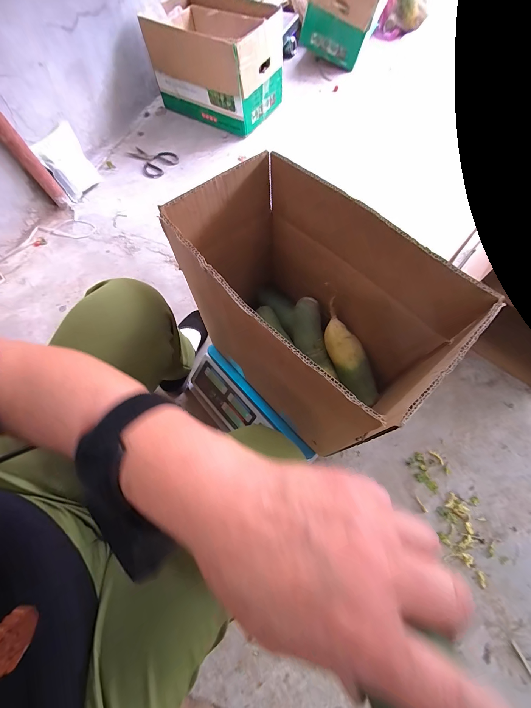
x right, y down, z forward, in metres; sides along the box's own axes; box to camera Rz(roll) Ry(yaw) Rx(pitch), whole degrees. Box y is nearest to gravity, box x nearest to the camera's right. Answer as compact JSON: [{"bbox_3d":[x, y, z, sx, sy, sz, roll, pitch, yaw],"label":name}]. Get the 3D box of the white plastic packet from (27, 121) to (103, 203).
[{"bbox_3d":[-0.742,-0.728,1.071,0.038,0.199,0.216,7,60,13],"label":"white plastic packet"}]

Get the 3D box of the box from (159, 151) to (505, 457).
[{"bbox_3d":[0.057,-0.061,0.413,0.198,0.250,0.347,-39,71,-13],"label":"box"}]

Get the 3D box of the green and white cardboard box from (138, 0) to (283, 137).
[{"bbox_3d":[-0.212,-1.218,1.184,0.533,0.308,0.318,33,72,15],"label":"green and white cardboard box"}]

